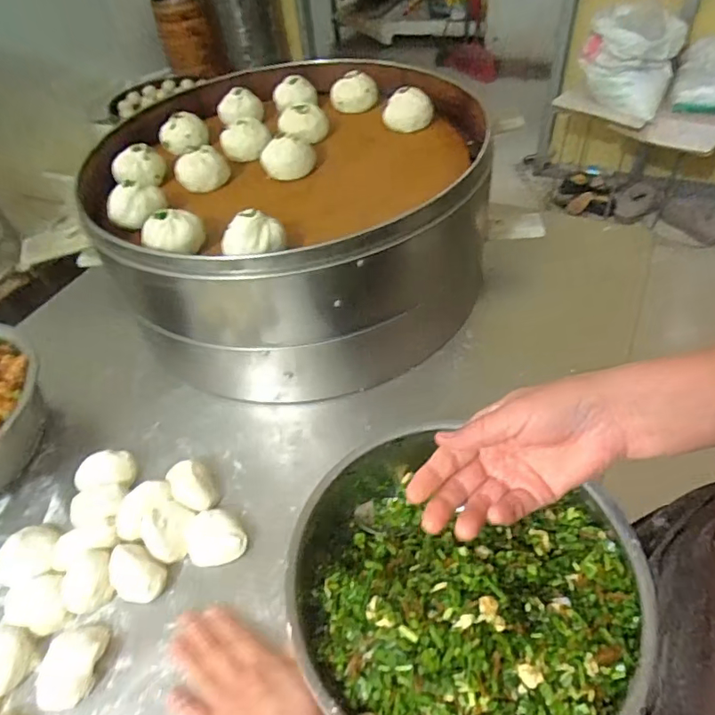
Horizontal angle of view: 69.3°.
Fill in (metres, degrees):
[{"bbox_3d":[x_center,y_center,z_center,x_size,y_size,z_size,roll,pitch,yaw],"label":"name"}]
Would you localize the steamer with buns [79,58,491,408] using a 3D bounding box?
[{"bbox_3d":[-0.069,-0.189,0.685,0.441,0.204,0.484,-3,48,4],"label":"steamer with buns"}]

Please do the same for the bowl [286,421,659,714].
[{"bbox_3d":[0.071,0.184,0.398,0.249,0.107,0.228,-3,48,4],"label":"bowl"}]

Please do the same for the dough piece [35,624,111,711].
[{"bbox_3d":[-0.232,0.249,0.420,0.038,0.025,0.061,3,49,10],"label":"dough piece"}]

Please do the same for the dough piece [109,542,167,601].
[{"bbox_3d":[-0.201,0.198,0.470,0.055,0.027,0.038,22,54,24],"label":"dough piece"}]

